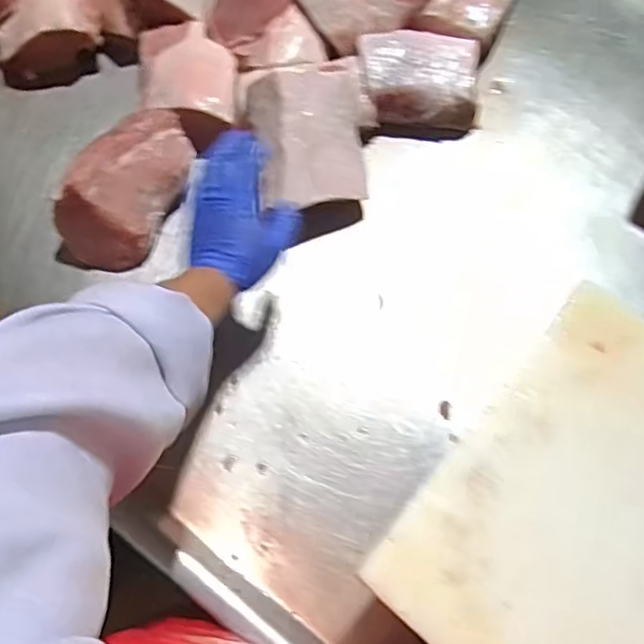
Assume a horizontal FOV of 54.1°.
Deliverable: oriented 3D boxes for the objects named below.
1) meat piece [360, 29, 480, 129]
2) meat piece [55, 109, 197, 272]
[{"bbox_3d":[0.120,-0.298,0.784,0.142,0.068,0.107,-1,68,-1],"label":"meat piece"},{"bbox_3d":[-0.214,-0.152,0.704,0.088,0.094,0.183,21,69,8],"label":"meat piece"}]

